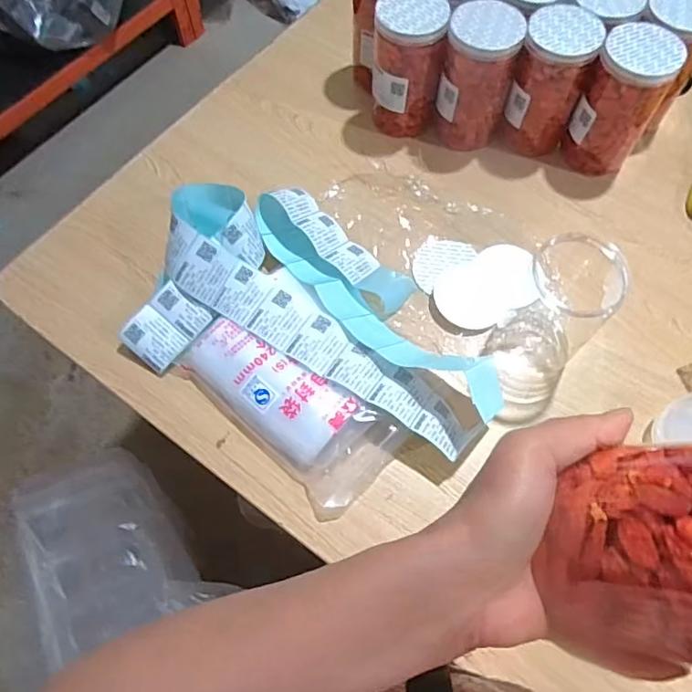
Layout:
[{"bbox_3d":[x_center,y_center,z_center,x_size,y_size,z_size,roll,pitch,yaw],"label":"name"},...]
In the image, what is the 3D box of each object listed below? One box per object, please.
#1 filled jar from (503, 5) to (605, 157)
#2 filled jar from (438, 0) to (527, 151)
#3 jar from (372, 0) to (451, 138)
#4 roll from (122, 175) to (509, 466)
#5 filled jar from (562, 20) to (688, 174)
[{"bbox_3d":[0.245,-0.315,0.669,0.086,0.148,0.076,13,65,8],"label":"filled jar"},{"bbox_3d":[0.159,-0.323,0.669,0.077,0.147,0.075,-1,64,1],"label":"filled jar"},{"bbox_3d":[0.076,-0.346,0.685,0.081,0.149,0.075,-1,64,1],"label":"jar"},{"bbox_3d":[-0.020,-0.051,0.592,0.379,0.074,0.239,16,65,9],"label":"roll"},{"bbox_3d":[0.325,-0.286,0.658,0.083,0.153,0.080,-1,64,1],"label":"filled jar"}]

